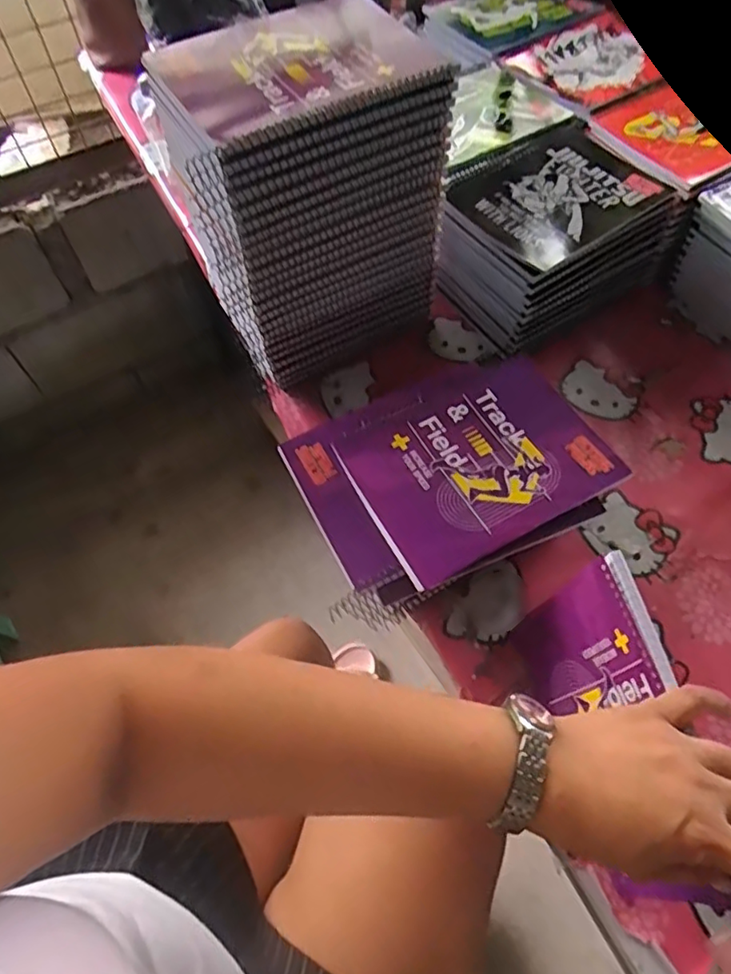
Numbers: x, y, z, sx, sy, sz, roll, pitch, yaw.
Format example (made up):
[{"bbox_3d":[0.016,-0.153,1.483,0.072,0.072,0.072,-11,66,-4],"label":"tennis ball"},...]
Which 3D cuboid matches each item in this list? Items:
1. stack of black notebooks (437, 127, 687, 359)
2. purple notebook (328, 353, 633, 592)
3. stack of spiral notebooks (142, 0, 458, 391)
[{"bbox_3d":[0.196,-0.277,0.642,0.241,0.105,0.176,-31,65,-15],"label":"stack of black notebooks"},{"bbox_3d":[0.093,-0.024,0.489,0.201,0.010,0.152,-26,64,-12],"label":"purple notebook"},{"bbox_3d":[-0.053,-0.265,0.552,0.216,0.249,0.170,-23,63,-11],"label":"stack of spiral notebooks"}]

